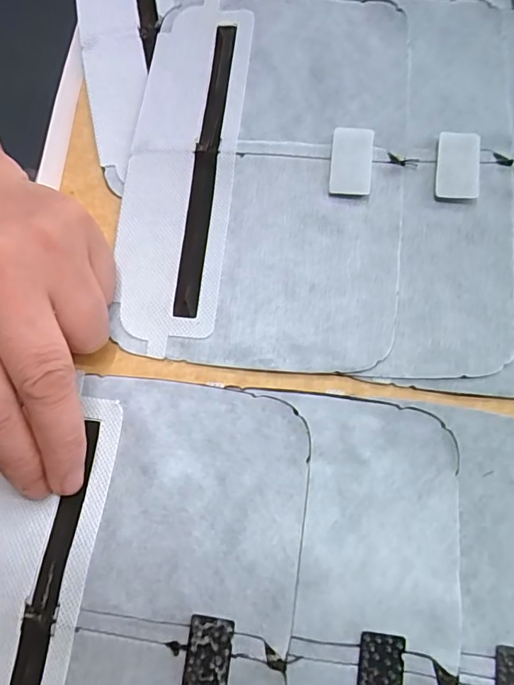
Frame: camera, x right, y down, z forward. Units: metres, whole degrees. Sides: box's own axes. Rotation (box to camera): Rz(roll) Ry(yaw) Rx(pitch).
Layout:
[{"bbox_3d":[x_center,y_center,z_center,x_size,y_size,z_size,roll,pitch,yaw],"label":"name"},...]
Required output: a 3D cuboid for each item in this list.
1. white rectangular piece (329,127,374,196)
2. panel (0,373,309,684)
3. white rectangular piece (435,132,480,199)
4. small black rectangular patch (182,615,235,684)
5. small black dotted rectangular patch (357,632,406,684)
[{"bbox_3d":[0.044,-0.085,0.224,0.019,0.004,0.034,6,74,3],"label":"white rectangular piece"},{"bbox_3d":[-0.053,0.106,0.177,0.128,0.006,0.185,8,73,5],"label":"panel"},{"bbox_3d":[0.094,-0.083,0.222,0.019,0.004,0.034,6,74,3],"label":"white rectangular piece"},{"bbox_3d":[-0.018,0.114,0.170,0.016,0.004,0.028,6,74,3],"label":"small black rectangular patch"},{"bbox_3d":[0.044,0.120,0.168,0.016,0.004,0.029,7,74,3],"label":"small black dotted rectangular patch"}]

